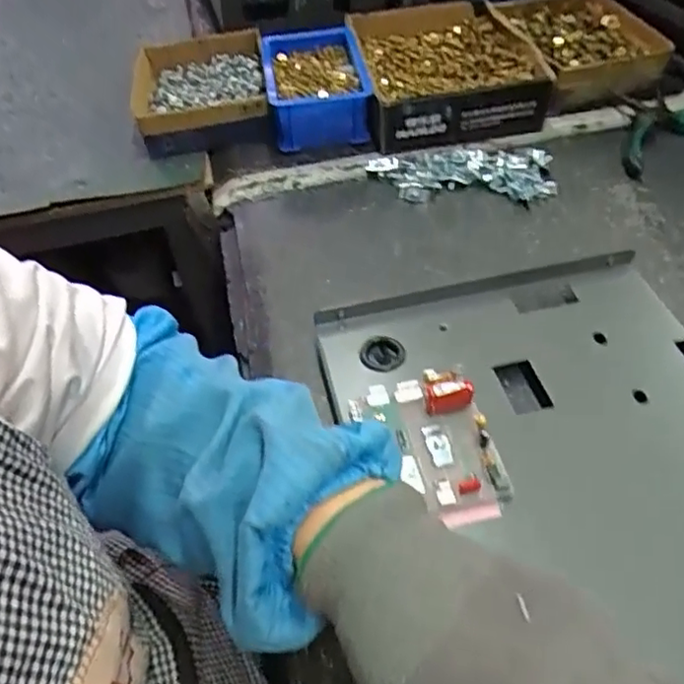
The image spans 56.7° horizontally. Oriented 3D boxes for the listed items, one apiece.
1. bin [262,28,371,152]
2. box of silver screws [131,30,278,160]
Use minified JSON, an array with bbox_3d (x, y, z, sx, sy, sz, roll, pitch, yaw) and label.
[{"bbox_3d":[-0.029,-0.265,0.638,0.100,0.041,0.181,-9,46,-3],"label":"bin"},{"bbox_3d":[-0.150,-0.270,0.680,0.144,0.042,0.203,-11,47,-5],"label":"box of silver screws"}]

